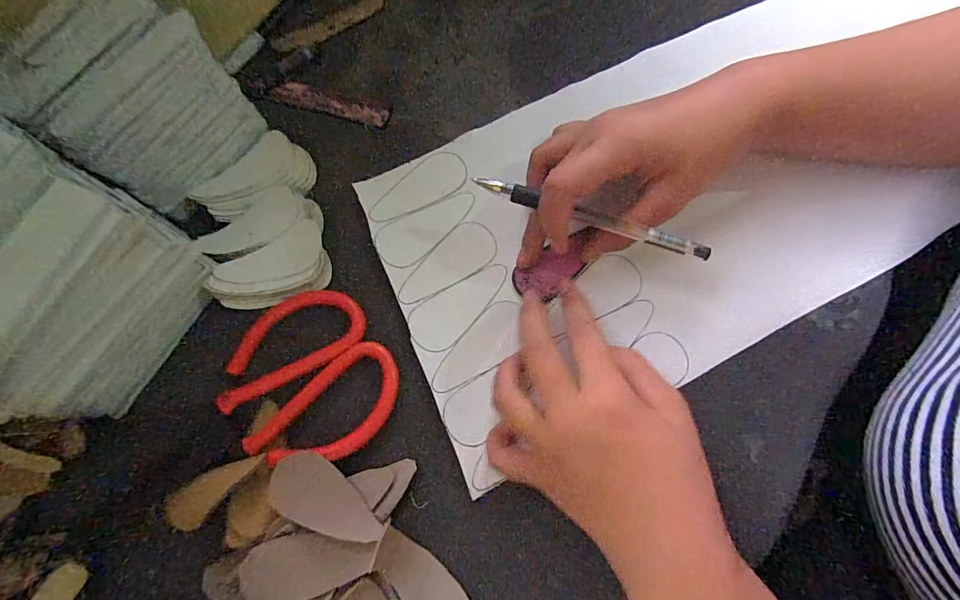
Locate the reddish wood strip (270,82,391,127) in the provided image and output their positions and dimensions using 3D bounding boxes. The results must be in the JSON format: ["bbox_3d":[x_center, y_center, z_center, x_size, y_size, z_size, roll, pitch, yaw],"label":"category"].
[{"bbox_3d":[-0.107,-0.141,0.297,0.087,0.004,0.019,16,76,4],"label":"reddish wood strip"}]

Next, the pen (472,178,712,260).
[{"bbox_3d":[0.062,-0.046,0.232,0.134,0.005,0.009,18,76,3],"label":"pen"}]

